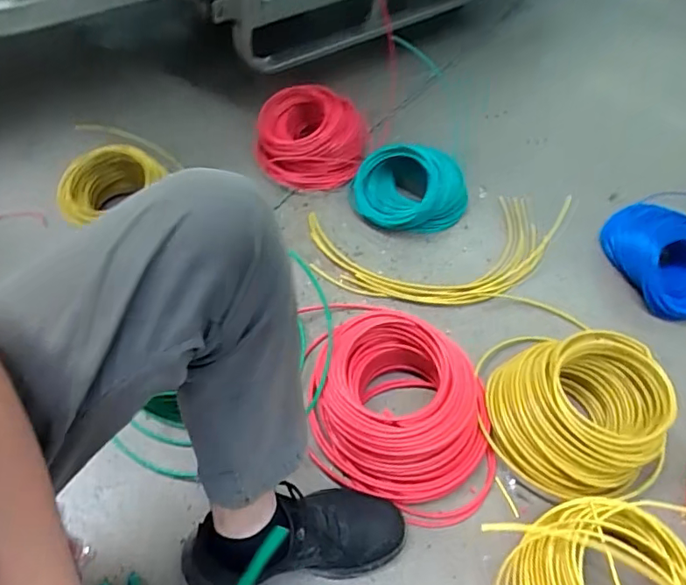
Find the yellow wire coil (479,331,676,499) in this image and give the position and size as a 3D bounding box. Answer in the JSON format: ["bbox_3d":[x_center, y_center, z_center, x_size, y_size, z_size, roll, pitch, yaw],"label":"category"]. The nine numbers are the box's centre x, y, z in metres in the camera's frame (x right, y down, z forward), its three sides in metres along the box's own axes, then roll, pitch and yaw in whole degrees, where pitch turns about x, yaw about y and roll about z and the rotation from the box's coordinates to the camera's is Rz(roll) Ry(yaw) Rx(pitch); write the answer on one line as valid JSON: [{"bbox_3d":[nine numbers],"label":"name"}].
[{"bbox_3d":[0.343,0.172,0.788,0.225,0.135,0.214,4,53,-5],"label":"yellow wire coil"}]

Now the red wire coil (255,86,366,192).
[{"bbox_3d":[-0.070,-0.338,1.130,0.222,0.106,0.214,4,53,-5],"label":"red wire coil"}]

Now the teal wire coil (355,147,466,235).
[{"bbox_3d":[0.140,-0.216,1.071,0.234,0.125,0.143,-5,54,-11],"label":"teal wire coil"}]

